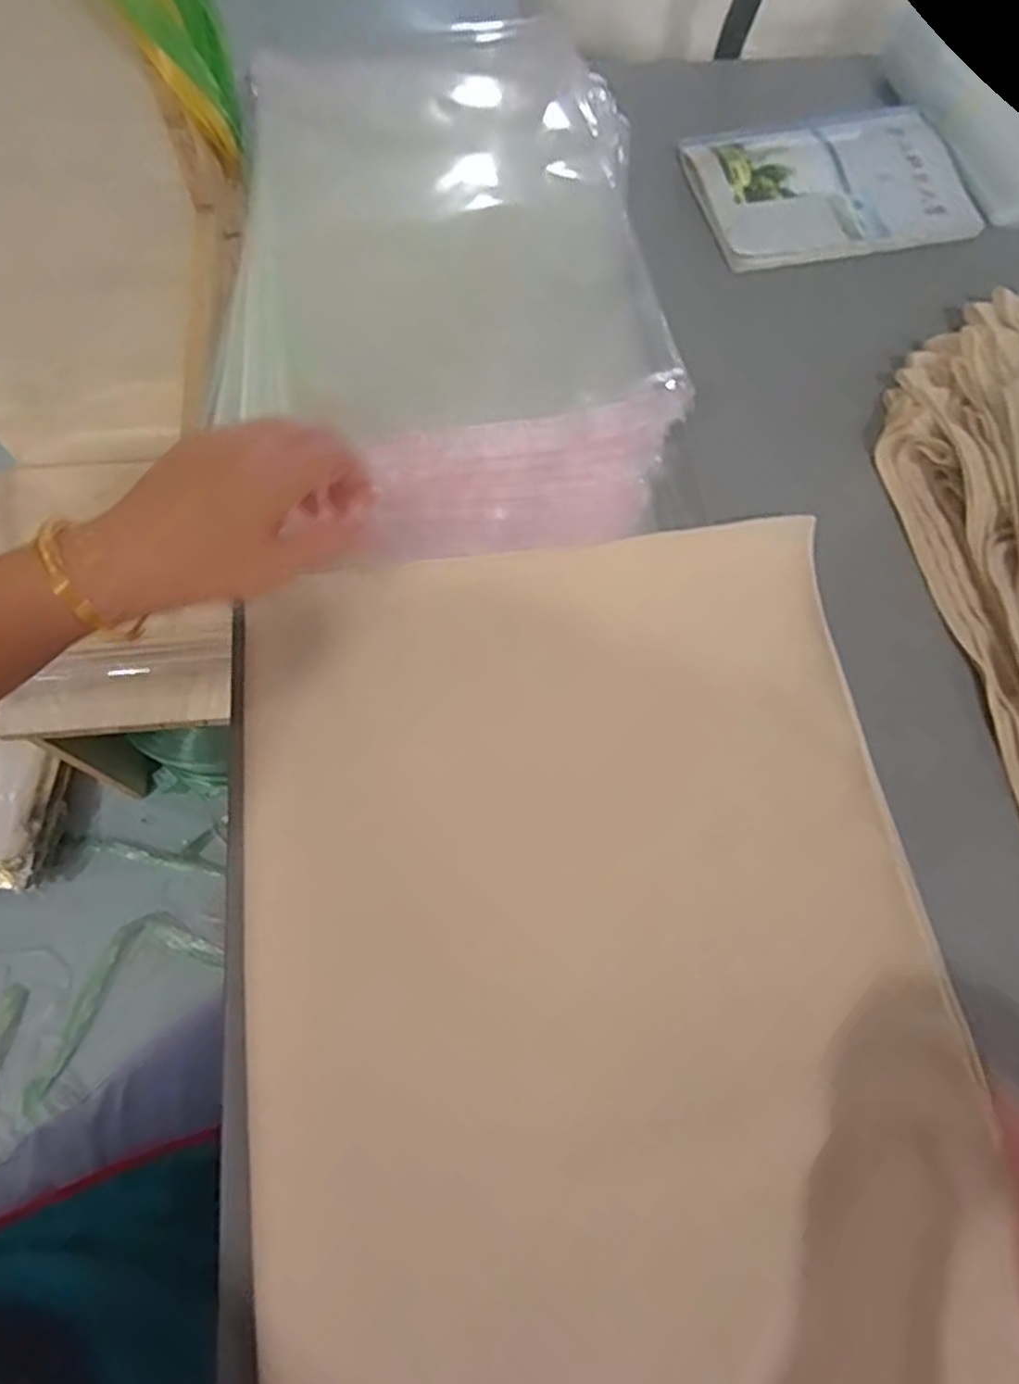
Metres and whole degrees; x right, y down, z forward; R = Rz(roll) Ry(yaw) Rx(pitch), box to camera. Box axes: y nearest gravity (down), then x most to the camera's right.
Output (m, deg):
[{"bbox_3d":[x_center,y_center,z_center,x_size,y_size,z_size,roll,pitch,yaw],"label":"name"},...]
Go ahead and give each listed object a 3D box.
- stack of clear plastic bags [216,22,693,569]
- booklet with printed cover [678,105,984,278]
[{"bbox_3d":[-0.049,-0.325,0.542,0.299,0.032,0.517,-5,69,-4],"label":"stack of clear plastic bags"},{"bbox_3d":[0.252,-0.406,0.575,0.212,0.010,0.151,-13,75,-6],"label":"booklet with printed cover"}]

